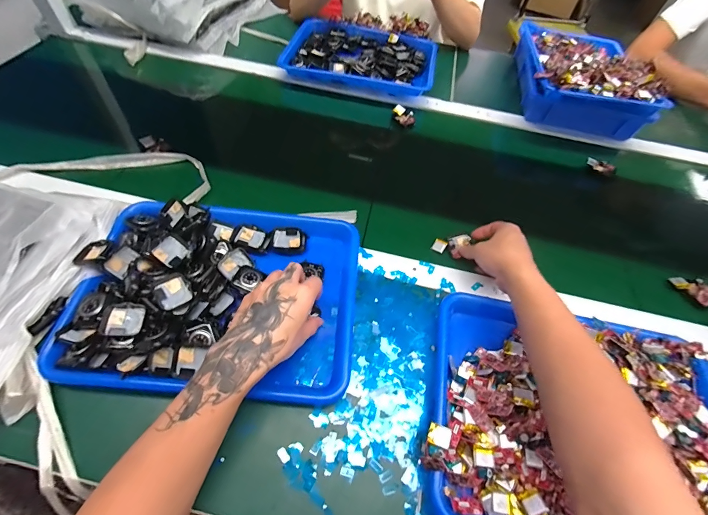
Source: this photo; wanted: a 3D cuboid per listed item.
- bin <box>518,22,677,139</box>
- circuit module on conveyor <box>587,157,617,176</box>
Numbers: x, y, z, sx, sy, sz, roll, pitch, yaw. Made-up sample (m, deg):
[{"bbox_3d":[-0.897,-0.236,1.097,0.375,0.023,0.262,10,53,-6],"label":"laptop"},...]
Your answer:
[{"bbox_3d":[0.493,-0.406,0.733,0.239,0.107,0.311,10,57,1],"label":"bin"},{"bbox_3d":[0.480,-0.177,0.647,0.056,0.019,0.020,26,59,12],"label":"circuit module on conveyor"}]

